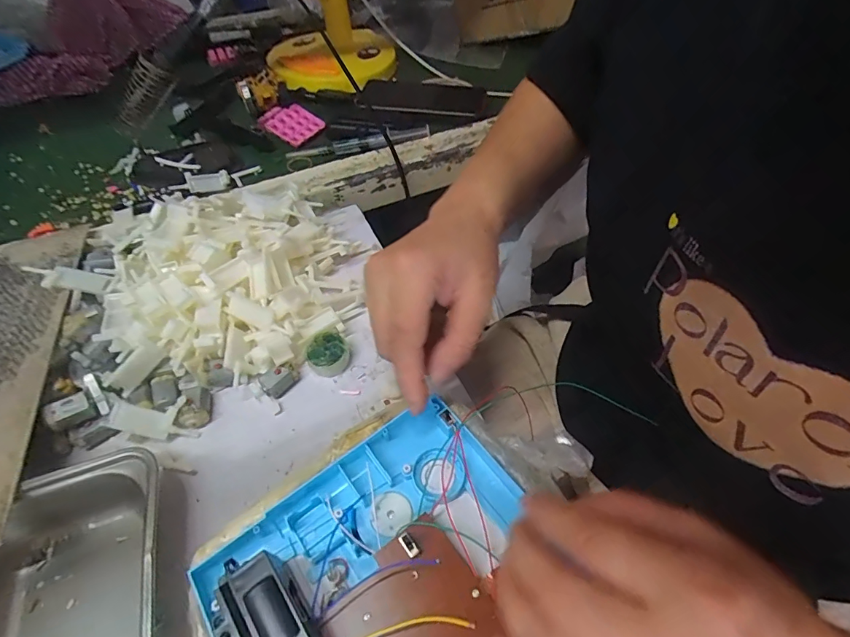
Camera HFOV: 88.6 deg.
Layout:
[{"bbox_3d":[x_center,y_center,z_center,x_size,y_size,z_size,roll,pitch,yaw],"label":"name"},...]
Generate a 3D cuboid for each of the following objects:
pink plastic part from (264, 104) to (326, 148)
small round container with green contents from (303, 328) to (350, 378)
[{"bbox_3d":[-0.168,-0.250,0.556,0.062,0.015,0.053,34,61,22],"label":"pink plastic part"},{"bbox_3d":[-0.078,0.027,0.344,0.032,0.017,0.034,0,54,0],"label":"small round container with green contents"}]

